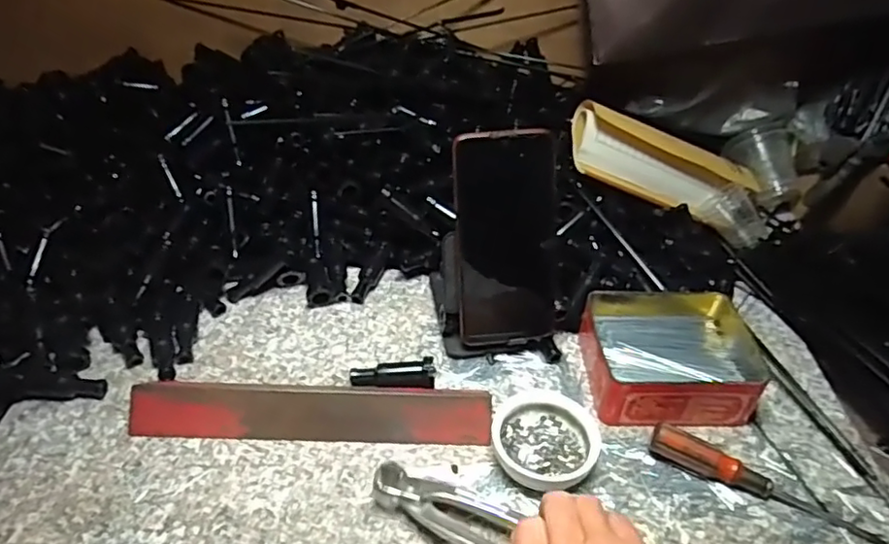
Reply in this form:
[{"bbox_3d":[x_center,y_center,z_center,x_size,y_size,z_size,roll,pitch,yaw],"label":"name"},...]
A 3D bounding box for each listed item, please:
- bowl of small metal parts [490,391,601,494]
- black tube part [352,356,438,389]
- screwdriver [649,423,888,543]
[{"bbox_3d":[0.070,0.117,0.433,0.070,0.020,0.074,1,40,-1],"label":"bowl of small metal parts"},{"bbox_3d":[-0.040,0.079,0.476,0.065,0.017,0.021,0,40,-2],"label":"black tube part"},{"bbox_3d":[0.215,0.145,0.414,0.151,0.020,0.020,19,44,20],"label":"screwdriver"}]

